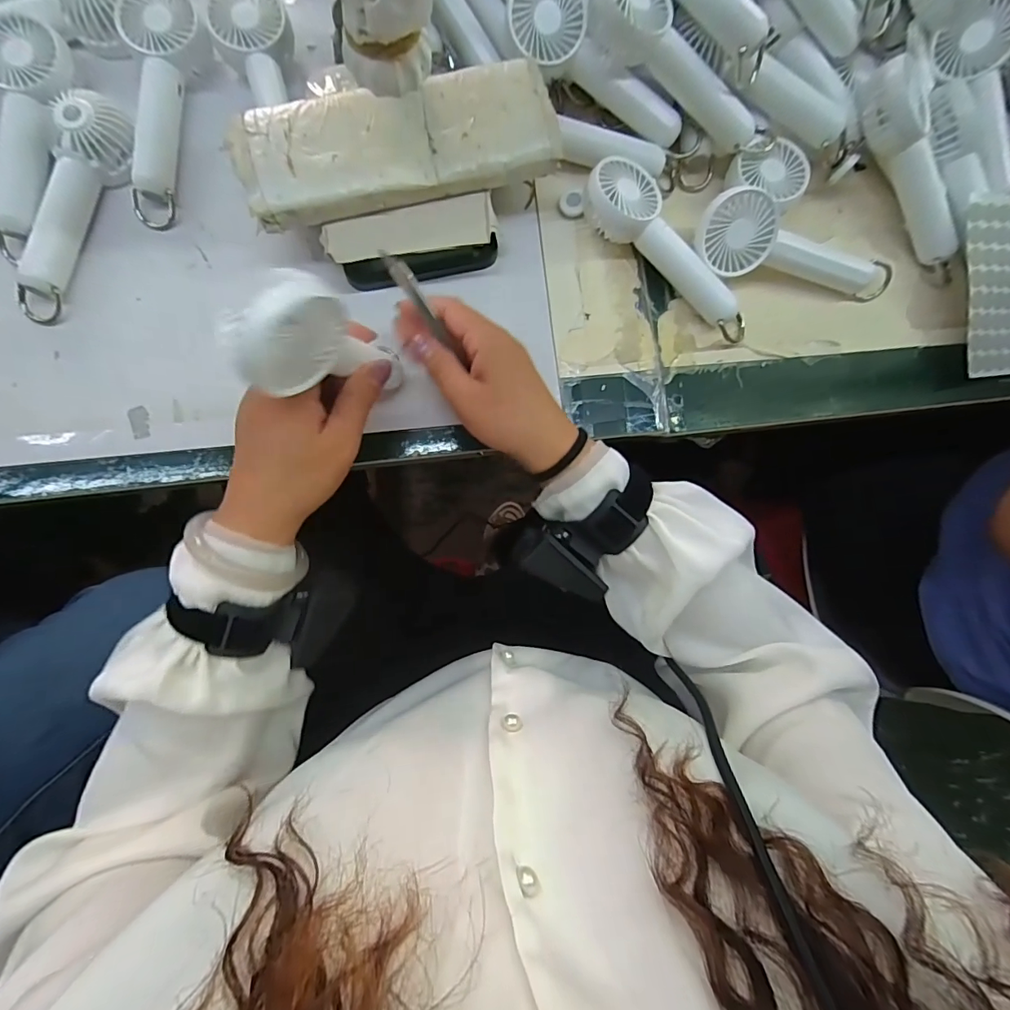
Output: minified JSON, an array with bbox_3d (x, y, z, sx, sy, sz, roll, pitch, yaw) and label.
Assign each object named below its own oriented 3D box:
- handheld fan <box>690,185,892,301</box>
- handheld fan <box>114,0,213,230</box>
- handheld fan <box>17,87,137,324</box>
[{"bbox_3d":[0.227,-0.199,0.356,0.164,0.049,0.044,4,85,-4],"label":"handheld fan"},{"bbox_3d":[-0.246,-0.294,0.342,0.058,0.031,0.168,-2,85,-4],"label":"handheld fan"},{"bbox_3d":[-0.311,-0.211,0.328,0.043,0.031,0.158,21,84,-2],"label":"handheld fan"}]

